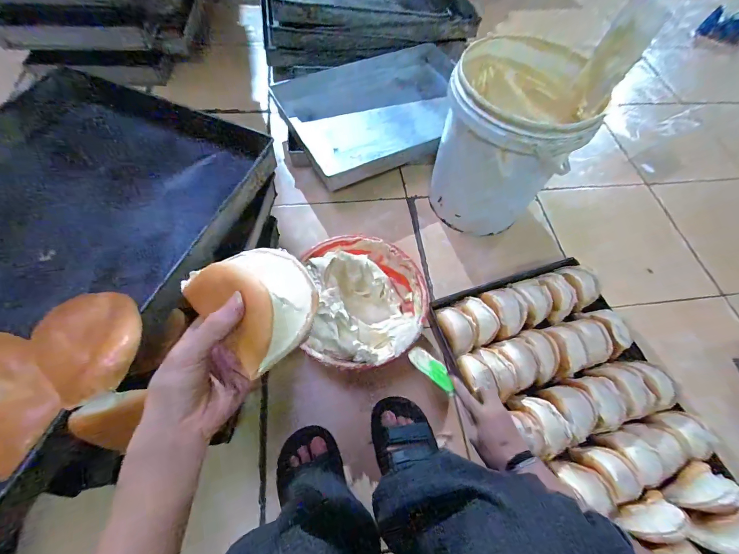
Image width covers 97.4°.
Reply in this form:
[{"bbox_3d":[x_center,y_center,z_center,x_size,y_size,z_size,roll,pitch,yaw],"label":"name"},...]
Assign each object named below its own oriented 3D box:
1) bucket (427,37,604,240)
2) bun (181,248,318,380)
[{"bbox_3d":[0.311,-0.310,0.804,0.286,0.360,0.303,21,63,7],"label":"bucket"},{"bbox_3d":[-0.096,0.016,0.283,0.092,0.045,0.099,-38,71,-21],"label":"bun"}]

